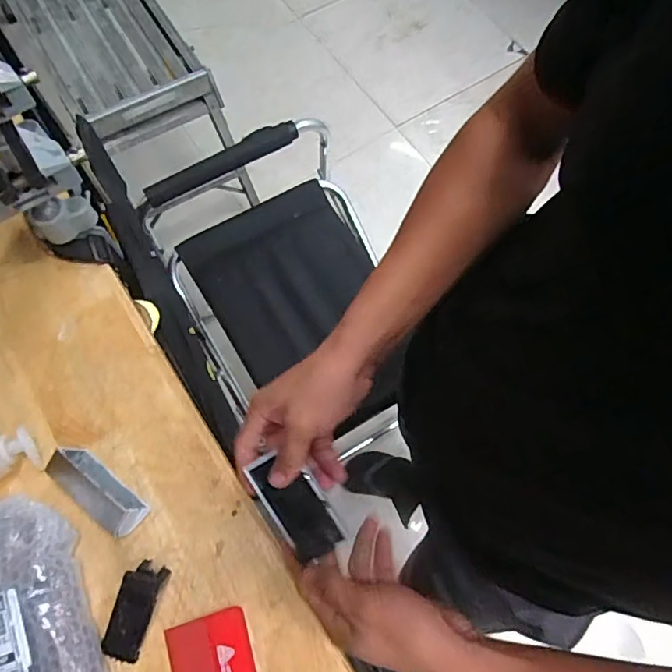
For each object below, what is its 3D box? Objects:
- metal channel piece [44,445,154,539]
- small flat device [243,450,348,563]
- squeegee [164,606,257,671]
[{"bbox_3d":[-0.243,0.157,0.525,0.106,0.035,0.039,37,74,11],"label":"metal channel piece"},{"bbox_3d":[-0.034,0.140,0.434,0.044,0.008,0.090,-34,75,-12],"label":"small flat device"},{"bbox_3d":[-0.114,0.316,0.485,0.075,0.005,0.099,-15,72,-7],"label":"squeegee"}]

